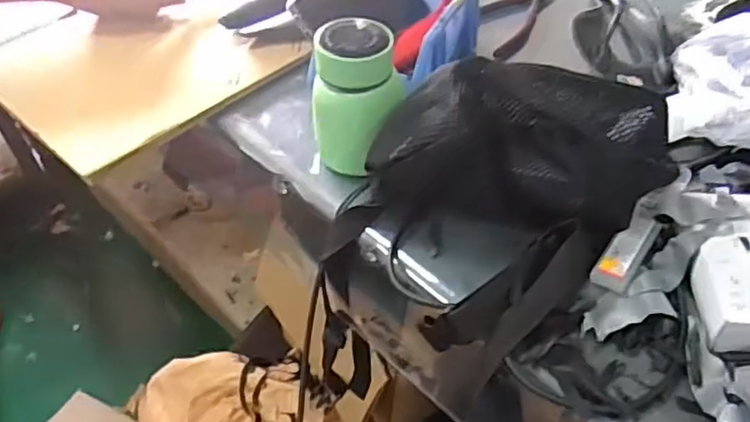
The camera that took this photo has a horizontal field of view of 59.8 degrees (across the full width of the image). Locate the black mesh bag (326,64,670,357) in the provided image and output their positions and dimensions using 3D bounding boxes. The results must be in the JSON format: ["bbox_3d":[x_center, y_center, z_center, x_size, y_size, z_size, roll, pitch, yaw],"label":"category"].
[{"bbox_3d":[0.093,-0.024,0.489,0.225,0.120,0.171,-34,52,-25],"label":"black mesh bag"}]

